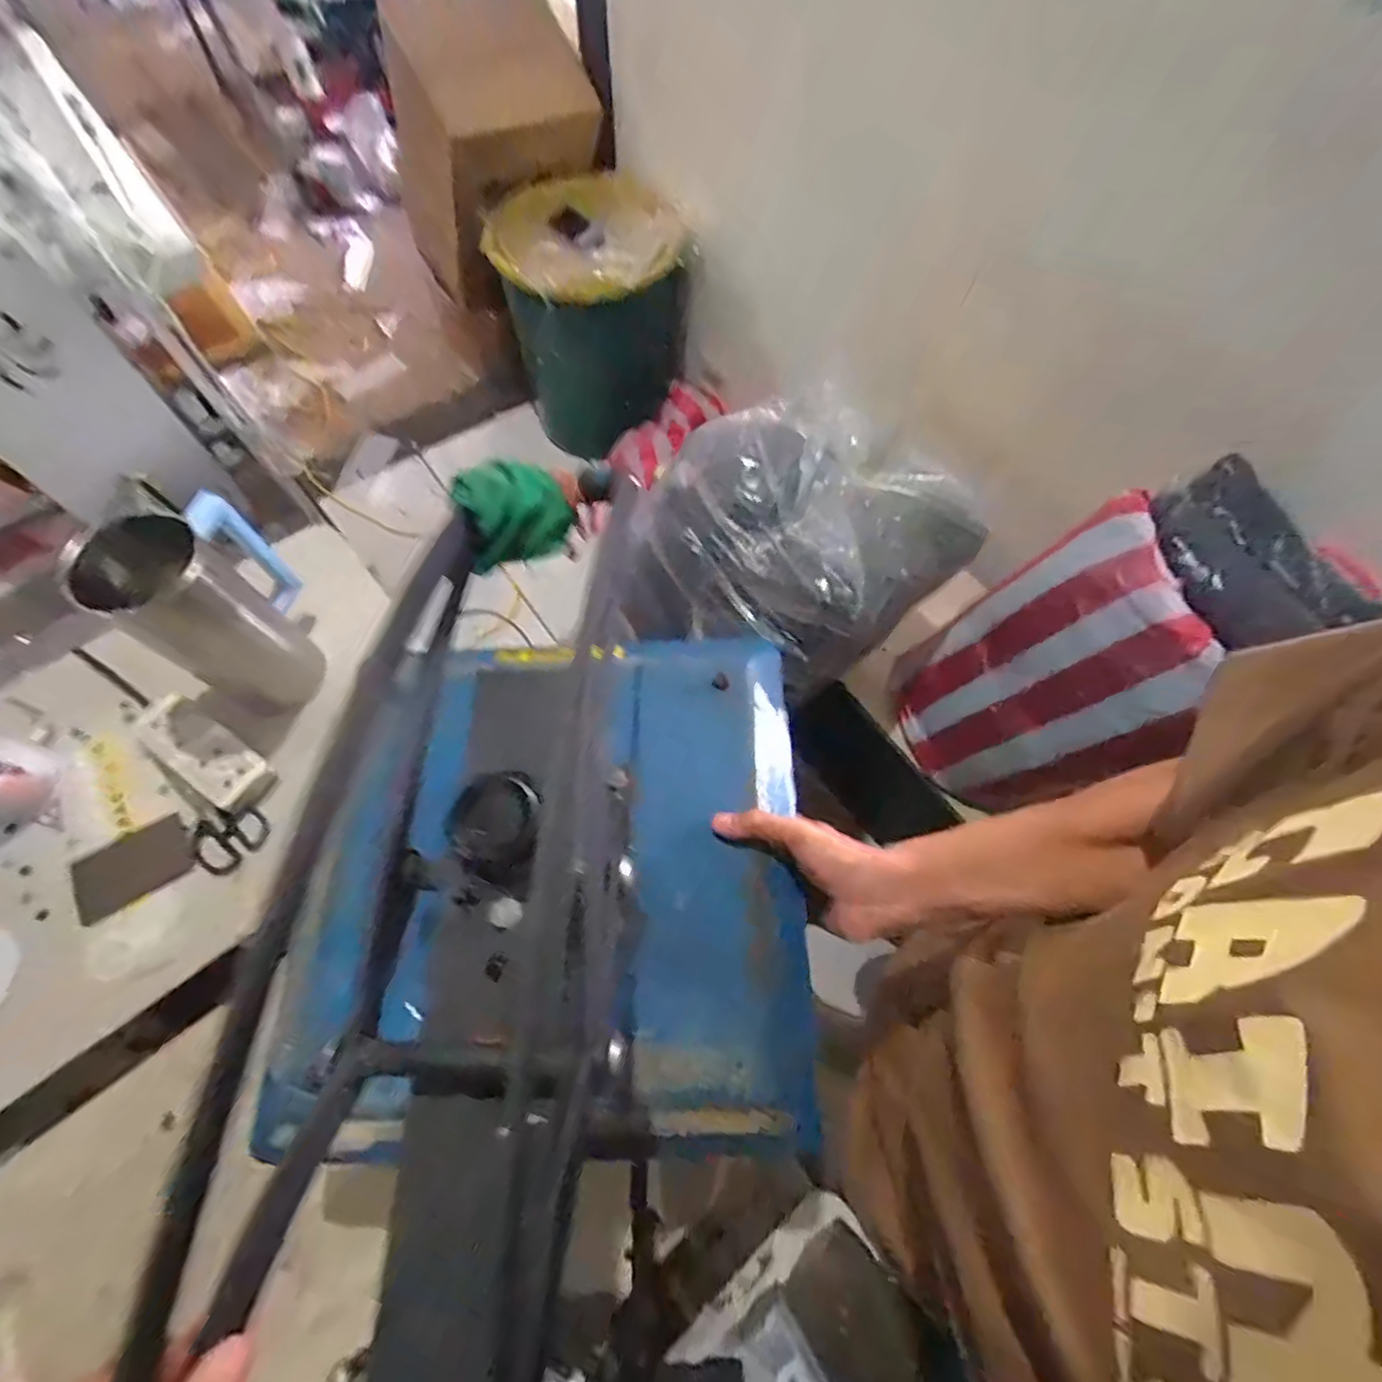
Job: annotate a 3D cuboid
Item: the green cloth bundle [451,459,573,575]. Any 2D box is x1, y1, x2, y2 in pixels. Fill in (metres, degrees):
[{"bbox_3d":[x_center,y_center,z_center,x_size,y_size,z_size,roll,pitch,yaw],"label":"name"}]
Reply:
[{"bbox_3d":[-0.136,-0.140,0.473,0.079,0.046,0.068,-20,68,-11],"label":"green cloth bundle"}]

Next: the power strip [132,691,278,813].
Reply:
[{"bbox_3d":[-0.515,0.059,0.649,0.168,0.023,0.057,32,69,11],"label":"power strip"}]

